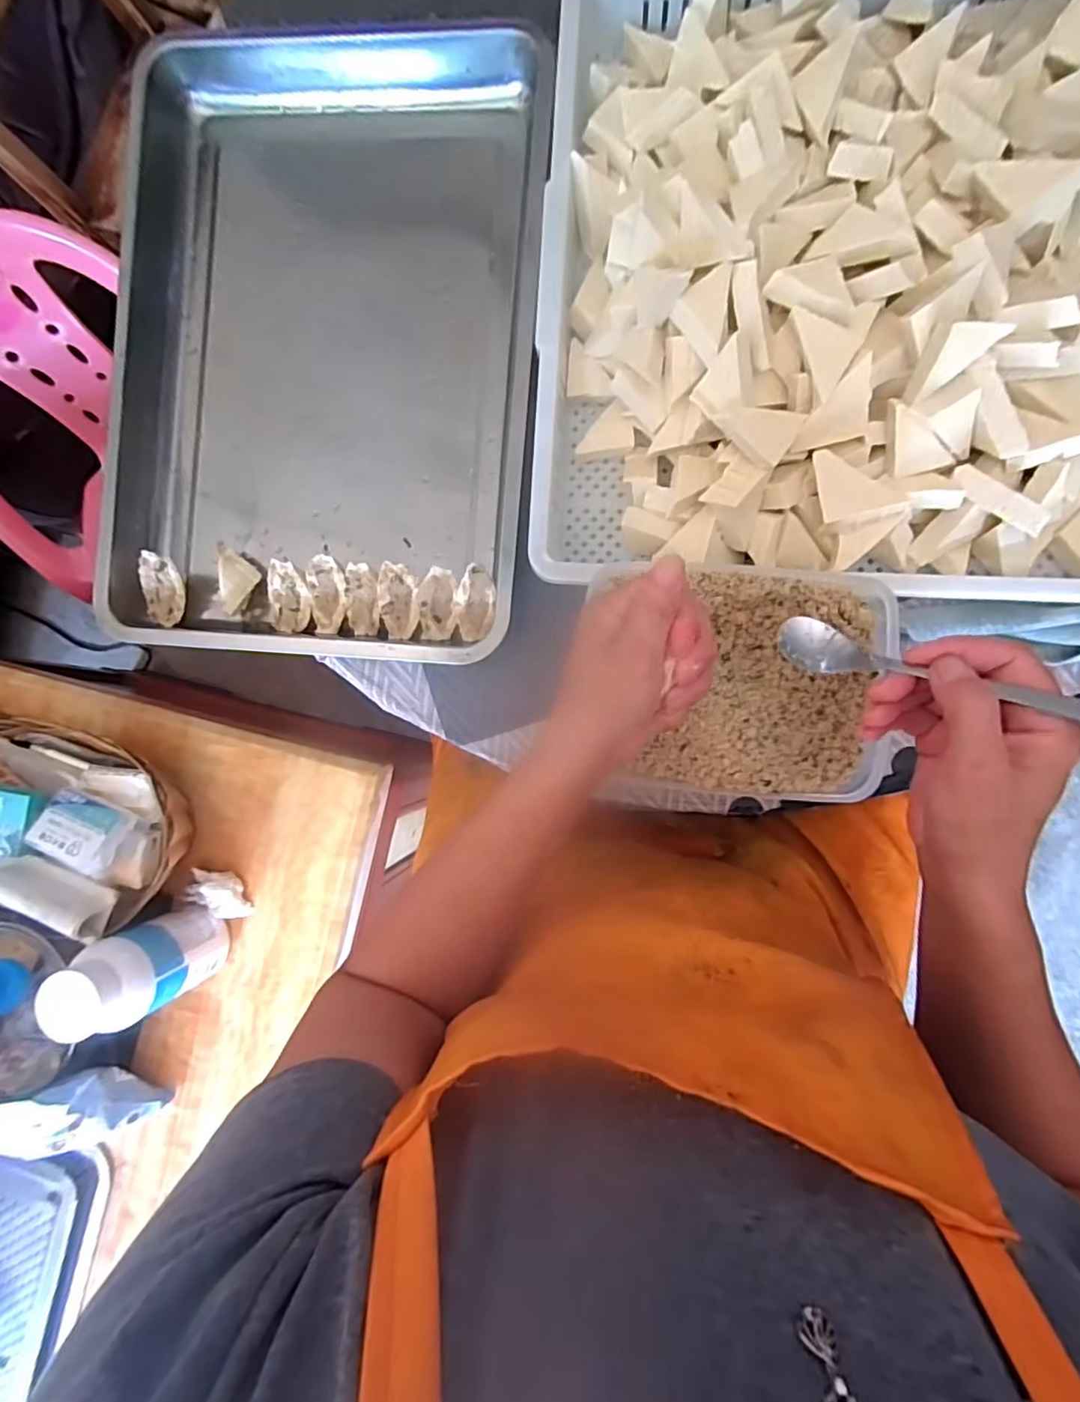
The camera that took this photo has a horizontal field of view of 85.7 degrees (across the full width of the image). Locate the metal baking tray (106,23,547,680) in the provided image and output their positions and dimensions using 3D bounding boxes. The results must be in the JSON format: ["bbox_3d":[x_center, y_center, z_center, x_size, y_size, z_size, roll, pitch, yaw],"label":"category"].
[{"bbox_3d":[-0.175,-0.292,0.487,0.346,0.056,0.512,4,87,7],"label":"metal baking tray"}]

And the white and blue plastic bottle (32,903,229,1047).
[{"bbox_3d":[-0.375,0.253,0.551,0.069,0.148,0.077,-17,85,5],"label":"white and blue plastic bottle"}]

